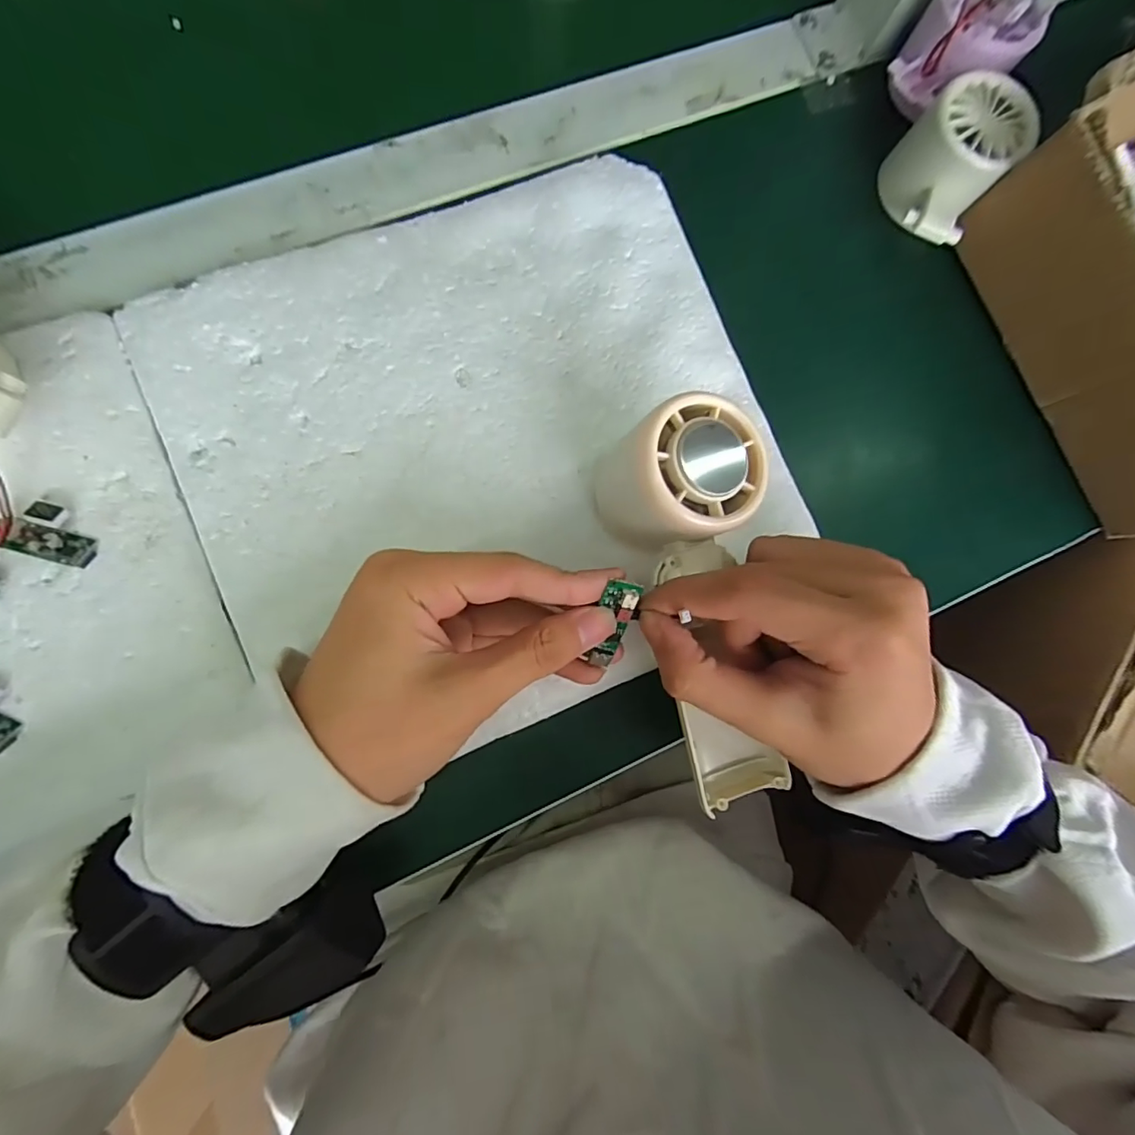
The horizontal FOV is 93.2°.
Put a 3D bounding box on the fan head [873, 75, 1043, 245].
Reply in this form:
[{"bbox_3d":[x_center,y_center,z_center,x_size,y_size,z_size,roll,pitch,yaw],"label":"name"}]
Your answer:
[{"bbox_3d":[0.200,-0.211,0.283,0.050,0.042,0.069,32,81,-1],"label":"fan head"}]

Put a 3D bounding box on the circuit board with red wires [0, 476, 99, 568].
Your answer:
[{"bbox_3d":[-0.217,-0.022,0.218,0.033,0.025,0.039,3,82,-6],"label":"circuit board with red wires"}]

